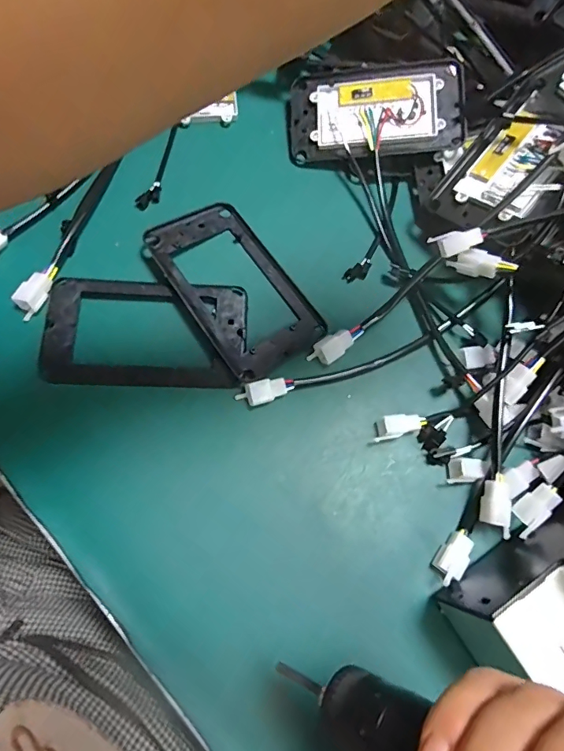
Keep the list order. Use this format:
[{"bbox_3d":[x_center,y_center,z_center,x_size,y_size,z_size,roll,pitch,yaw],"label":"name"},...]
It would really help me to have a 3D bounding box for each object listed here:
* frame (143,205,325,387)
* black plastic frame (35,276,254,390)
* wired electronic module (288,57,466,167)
[{"bbox_3d":[-0.038,-0.077,0.368,0.089,0.018,0.158,-33,74,-12],"label":"frame"},{"bbox_3d":[-0.106,-0.034,0.351,0.154,0.012,0.089,2,70,0],"label":"black plastic frame"},{"bbox_3d":[0.086,-0.249,0.419,0.156,0.035,0.093,-1,70,-2],"label":"wired electronic module"}]

